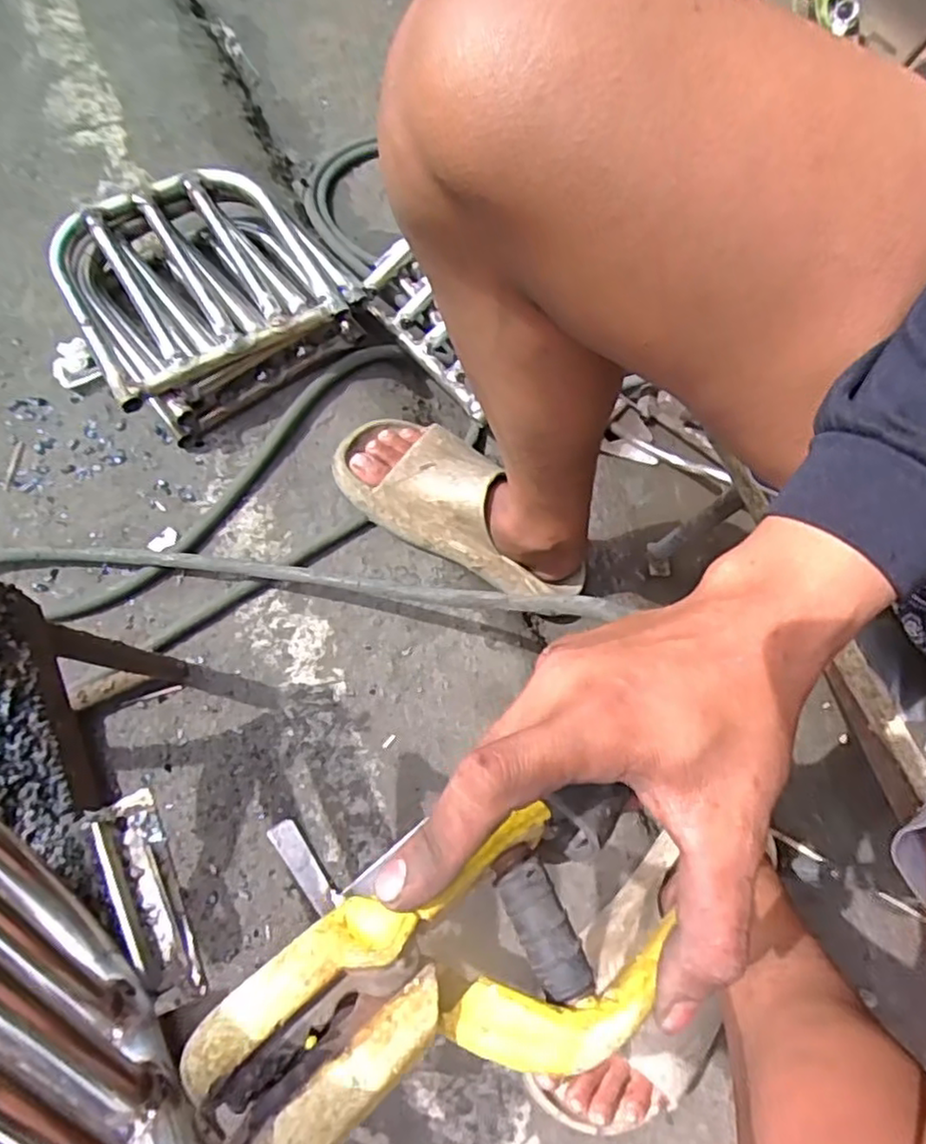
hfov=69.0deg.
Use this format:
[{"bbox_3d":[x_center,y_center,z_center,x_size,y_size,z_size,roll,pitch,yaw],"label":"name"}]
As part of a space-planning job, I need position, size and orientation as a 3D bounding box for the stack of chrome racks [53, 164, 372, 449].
[{"bbox_3d":[-0.282,-0.301,0.734,0.256,0.092,0.244,-36,75,-14],"label":"stack of chrome racks"}]

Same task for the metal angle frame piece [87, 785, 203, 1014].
[{"bbox_3d":[-0.162,0.167,0.349,0.030,0.008,0.104,-25,73,-11],"label":"metal angle frame piece"}]

